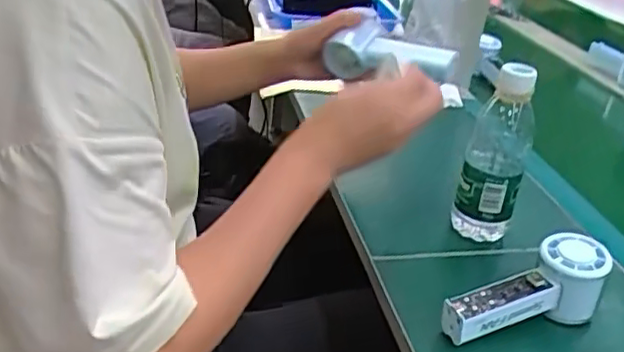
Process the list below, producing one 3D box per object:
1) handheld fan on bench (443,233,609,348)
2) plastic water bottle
[{"bbox_3d":[0.180,0.103,0.556,0.158,0.063,0.050,-16,34,-15],"label":"handheld fan on bench"},{"bbox_3d":[0.182,-0.019,0.644,0.061,0.184,0.062,15,29,14],"label":"plastic water bottle"}]

